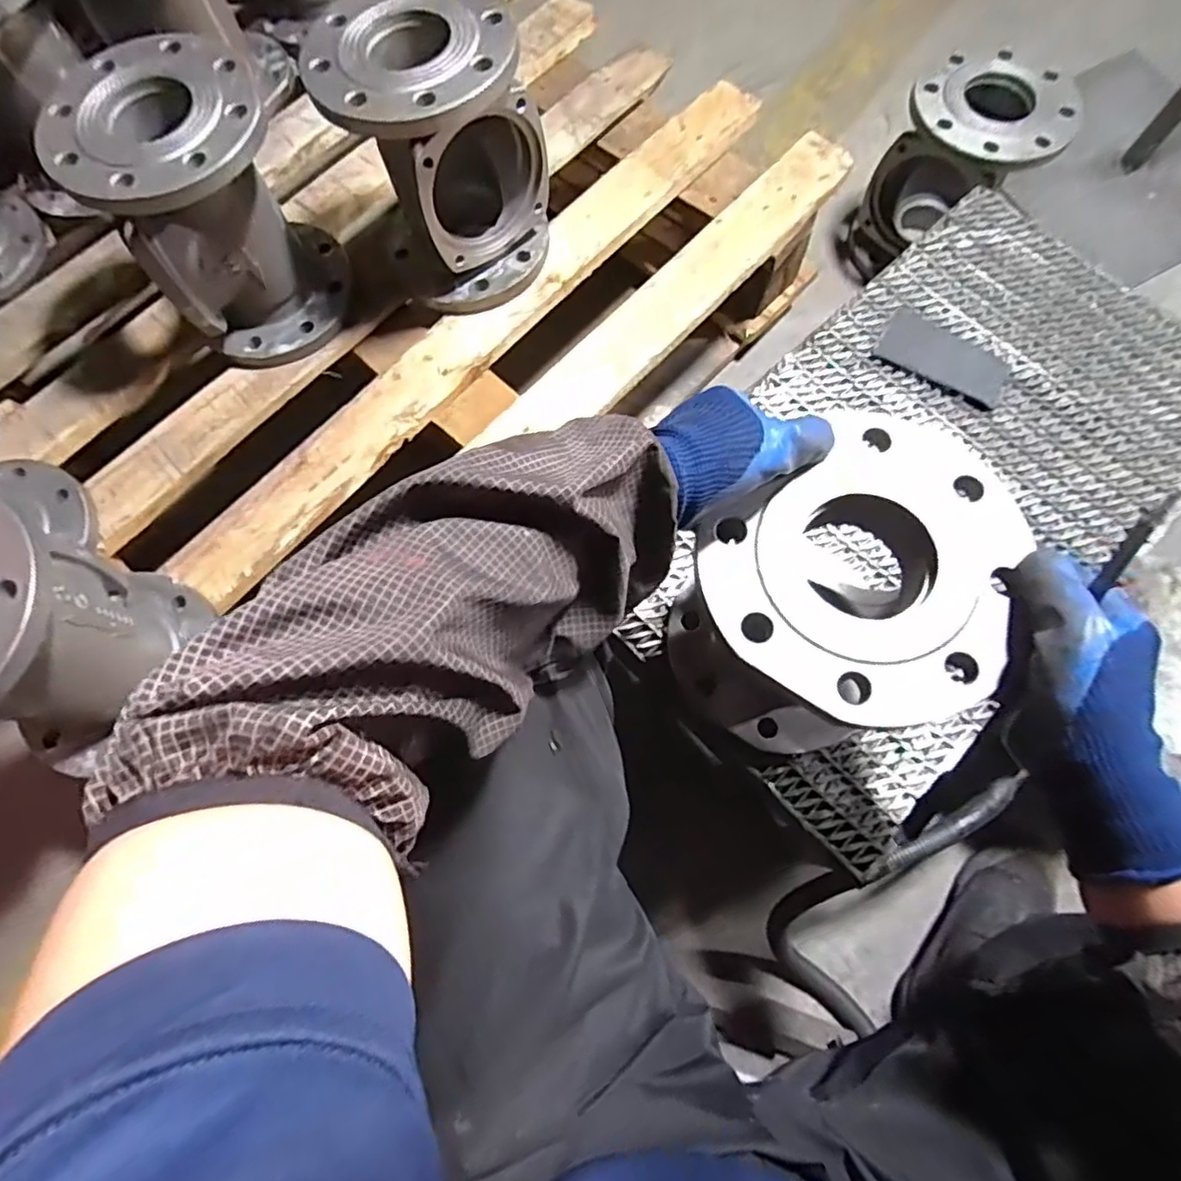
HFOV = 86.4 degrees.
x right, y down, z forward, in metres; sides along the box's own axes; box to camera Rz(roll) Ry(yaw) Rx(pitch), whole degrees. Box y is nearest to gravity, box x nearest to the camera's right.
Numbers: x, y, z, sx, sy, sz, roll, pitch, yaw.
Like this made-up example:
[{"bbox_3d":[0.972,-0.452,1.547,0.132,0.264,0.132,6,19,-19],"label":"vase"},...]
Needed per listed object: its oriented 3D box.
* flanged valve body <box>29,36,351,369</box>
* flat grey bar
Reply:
[{"bbox_3d":[-0.380,-0.385,0.652,0.174,0.238,0.178,-31,74,-8],"label":"flanged valve body"},{"bbox_3d":[0.385,-0.256,0.676,0.136,0.010,0.071,35,77,12],"label":"flat grey bar"}]

